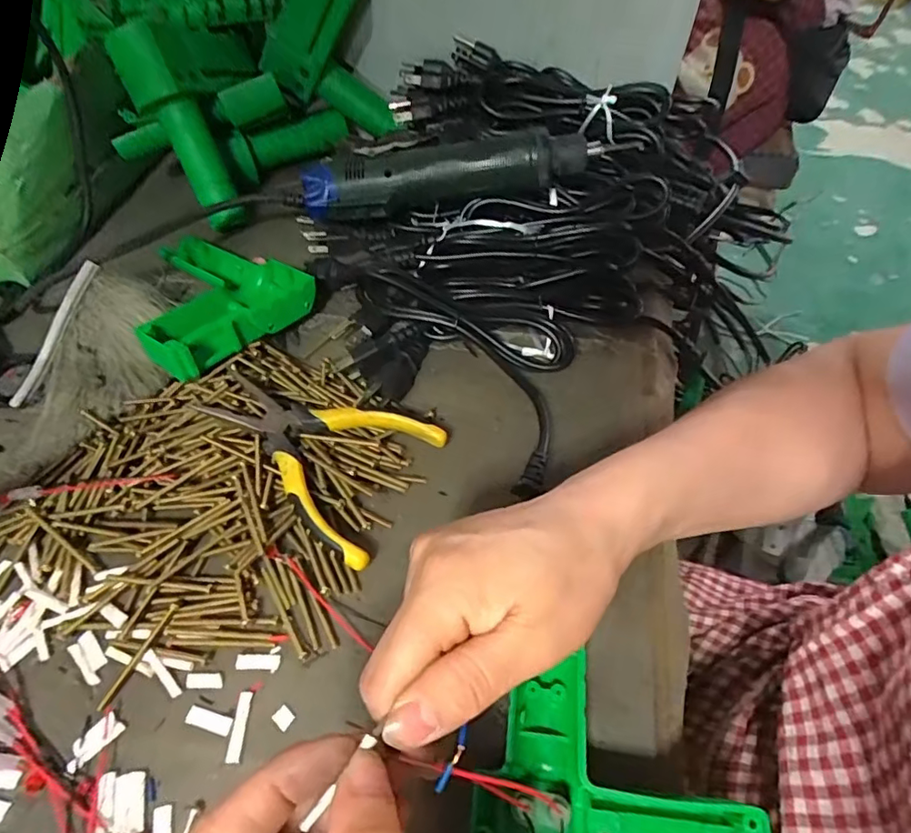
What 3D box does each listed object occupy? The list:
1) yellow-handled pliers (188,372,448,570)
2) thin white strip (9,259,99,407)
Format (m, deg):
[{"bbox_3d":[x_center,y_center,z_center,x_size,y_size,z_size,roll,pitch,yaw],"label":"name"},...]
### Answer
[{"bbox_3d":[-0.088,0.019,0.335,0.136,0.032,0.094,25,60,17],"label":"yellow-handled pliers"},{"bbox_3d":[-0.274,-0.058,0.370,0.010,0.006,0.108,19,81,14],"label":"thin white strip"}]

